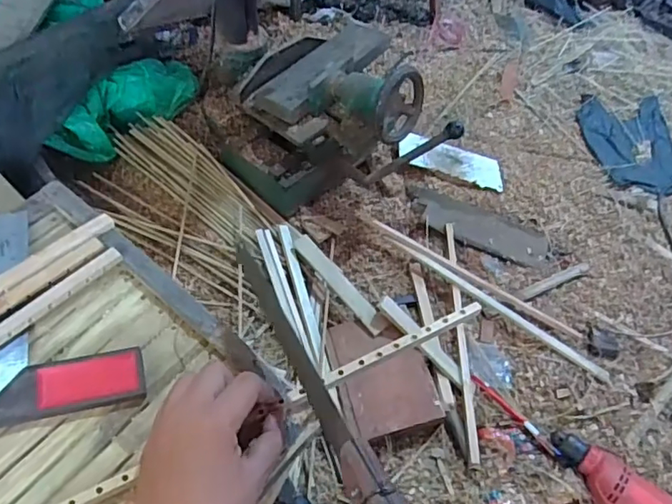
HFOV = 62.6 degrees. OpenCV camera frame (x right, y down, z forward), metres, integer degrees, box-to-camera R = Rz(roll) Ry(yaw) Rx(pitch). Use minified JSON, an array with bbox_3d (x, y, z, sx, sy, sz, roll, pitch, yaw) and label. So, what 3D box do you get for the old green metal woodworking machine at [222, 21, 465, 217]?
[{"bbox_3d":[-0.005,-0.221,0.946,0.334,0.225,0.275,-26,59,-22],"label":"old green metal woodworking machine"}]

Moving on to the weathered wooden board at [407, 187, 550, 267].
[{"bbox_3d":[0.267,-0.050,1.049,0.274,0.013,0.088,20,62,4],"label":"weathered wooden board"}]

